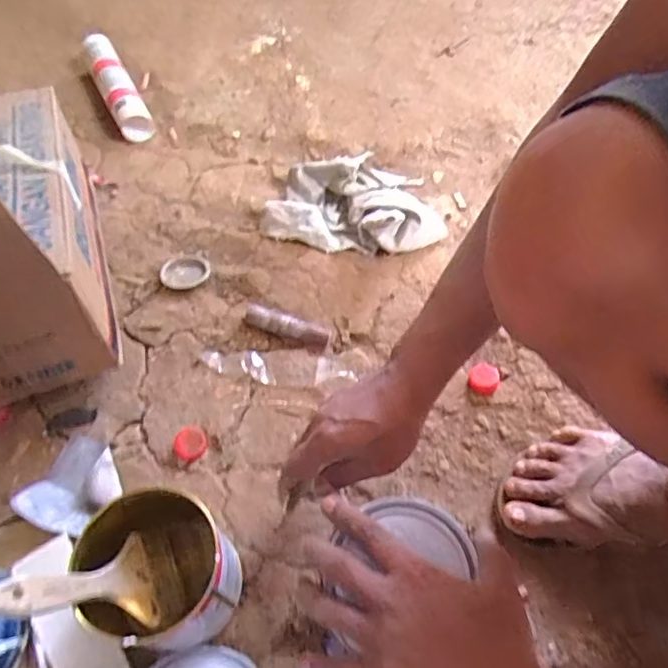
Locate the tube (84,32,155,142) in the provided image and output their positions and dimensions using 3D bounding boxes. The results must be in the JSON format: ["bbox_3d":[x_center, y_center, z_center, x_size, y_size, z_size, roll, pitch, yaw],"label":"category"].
[{"bbox_3d":[-0.337,-0.386,0.882,0.046,0.059,0.214,-23,60,-16],"label":"tube"}]

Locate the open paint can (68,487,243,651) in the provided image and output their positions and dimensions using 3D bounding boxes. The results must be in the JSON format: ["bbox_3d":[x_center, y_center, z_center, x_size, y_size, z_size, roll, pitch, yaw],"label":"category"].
[{"bbox_3d":[-0.142,0.184,0.467,0.106,0.102,0.124,-18,59,-14],"label":"open paint can"}]

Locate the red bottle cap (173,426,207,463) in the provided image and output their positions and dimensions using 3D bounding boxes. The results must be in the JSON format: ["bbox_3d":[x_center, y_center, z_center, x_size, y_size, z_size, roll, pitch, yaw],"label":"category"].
[{"bbox_3d":[-0.143,0.108,0.566,0.032,0.018,0.032,1,56,-1],"label":"red bottle cap"}]

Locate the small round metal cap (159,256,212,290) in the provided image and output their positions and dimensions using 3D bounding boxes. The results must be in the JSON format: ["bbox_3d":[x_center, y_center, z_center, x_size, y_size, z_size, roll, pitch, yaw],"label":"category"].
[{"bbox_3d":[-0.179,-0.075,0.686,0.058,0.009,0.049,-22,60,-16],"label":"small round metal cap"}]

